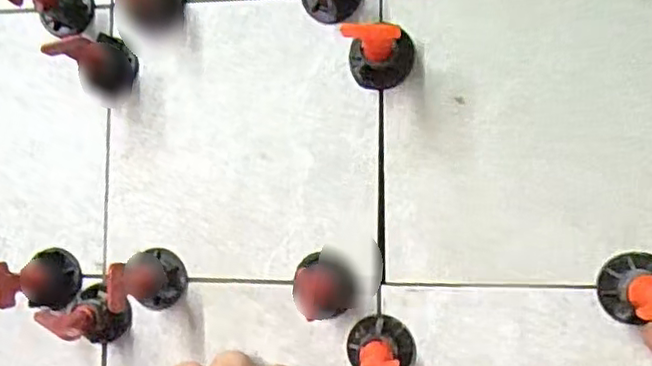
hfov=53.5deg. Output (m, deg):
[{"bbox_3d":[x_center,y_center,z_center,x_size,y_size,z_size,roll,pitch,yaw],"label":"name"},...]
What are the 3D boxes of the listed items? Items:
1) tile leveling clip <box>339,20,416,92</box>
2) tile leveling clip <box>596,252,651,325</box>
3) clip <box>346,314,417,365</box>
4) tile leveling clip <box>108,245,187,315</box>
[{"bbox_3d":[0.025,-0.063,0.313,0.030,0.028,0.035,0,-3,13],"label":"tile leveling clip"},{"bbox_3d":[0.140,0.048,0.280,0.030,0.030,0.046,0,-3,9],"label":"tile leveling clip"},{"bbox_3d":[0.024,0.080,0.295,0.033,0.029,0.057,0,-3,7],"label":"clip"},{"bbox_3d":[-0.088,0.050,0.323,0.030,0.030,0.045,1,-3,-3],"label":"tile leveling clip"}]

